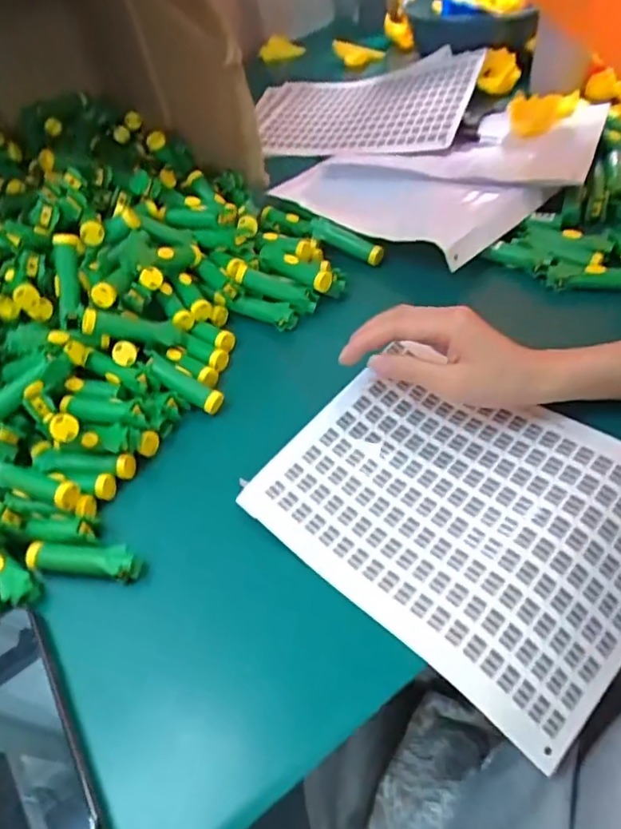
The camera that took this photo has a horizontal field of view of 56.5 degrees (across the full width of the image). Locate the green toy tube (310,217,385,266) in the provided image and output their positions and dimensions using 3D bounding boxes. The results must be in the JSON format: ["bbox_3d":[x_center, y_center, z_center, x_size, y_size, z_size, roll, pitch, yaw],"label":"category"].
[{"bbox_3d":[0.037,-0.177,0.594,0.089,0.026,0.019,23,60,27],"label":"green toy tube"}]

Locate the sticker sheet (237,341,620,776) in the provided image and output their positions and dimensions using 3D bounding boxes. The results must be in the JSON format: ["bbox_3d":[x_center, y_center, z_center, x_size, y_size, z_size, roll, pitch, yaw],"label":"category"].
[{"bbox_3d":[0.109,0.067,0.412,0.256,0.032,0.200,34,65,25],"label":"sticker sheet"}]

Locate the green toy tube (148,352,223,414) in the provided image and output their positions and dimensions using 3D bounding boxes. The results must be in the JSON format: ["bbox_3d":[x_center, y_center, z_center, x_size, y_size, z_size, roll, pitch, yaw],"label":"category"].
[{"bbox_3d":[-0.106,-0.026,0.487,0.072,0.015,0.019,31,63,8],"label":"green toy tube"}]

